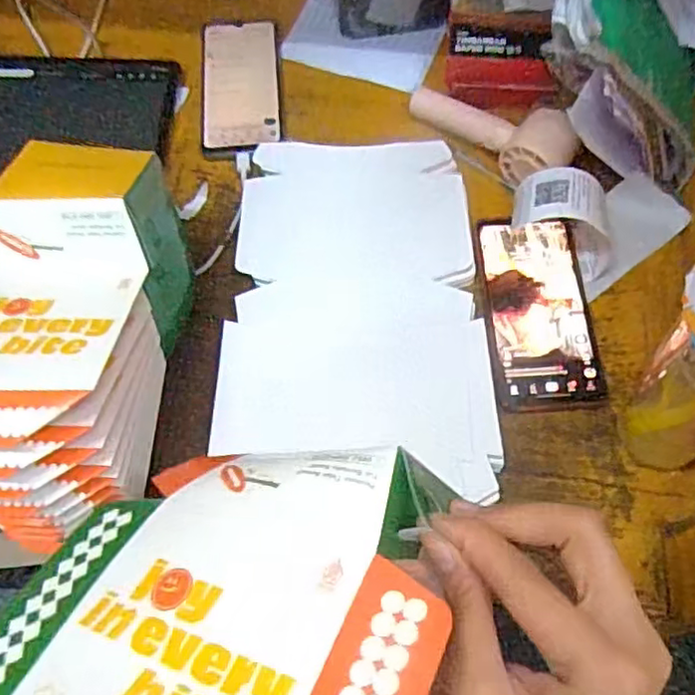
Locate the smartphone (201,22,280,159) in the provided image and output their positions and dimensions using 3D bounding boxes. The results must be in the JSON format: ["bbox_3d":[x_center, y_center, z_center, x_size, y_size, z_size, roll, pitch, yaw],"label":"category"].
[{"bbox_3d":[-0.101,-0.253,0.620,0.073,0.012,0.164,-4,64,-1],"label":"smartphone"}]

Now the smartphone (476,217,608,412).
[{"bbox_3d":[0.147,-0.031,0.511,0.081,0.006,0.161,-4,64,0],"label":"smartphone"}]

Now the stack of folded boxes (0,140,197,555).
[{"bbox_3d":[-0.182,-0.009,0.441,0.107,0.123,0.252,5,65,4],"label":"stack of folded boxes"}]

